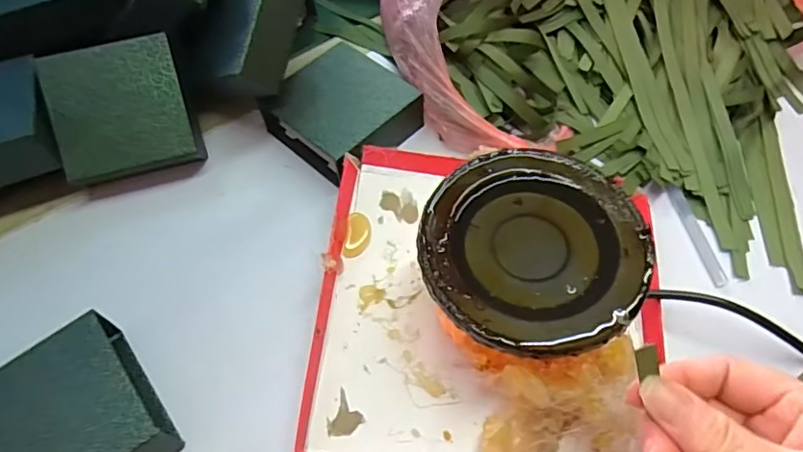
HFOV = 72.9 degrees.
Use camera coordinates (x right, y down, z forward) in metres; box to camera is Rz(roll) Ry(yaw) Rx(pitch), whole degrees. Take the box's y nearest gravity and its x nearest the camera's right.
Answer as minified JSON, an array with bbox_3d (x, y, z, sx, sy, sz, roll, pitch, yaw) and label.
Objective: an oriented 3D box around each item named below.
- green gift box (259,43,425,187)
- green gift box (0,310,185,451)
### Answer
[{"bbox_3d":[-0.045,-0.088,0.426,0.091,0.040,0.095,-41,64,-21],"label":"green gift box"},{"bbox_3d":[-0.183,0.112,0.292,0.086,0.046,0.101,-35,62,-18],"label":"green gift box"}]

